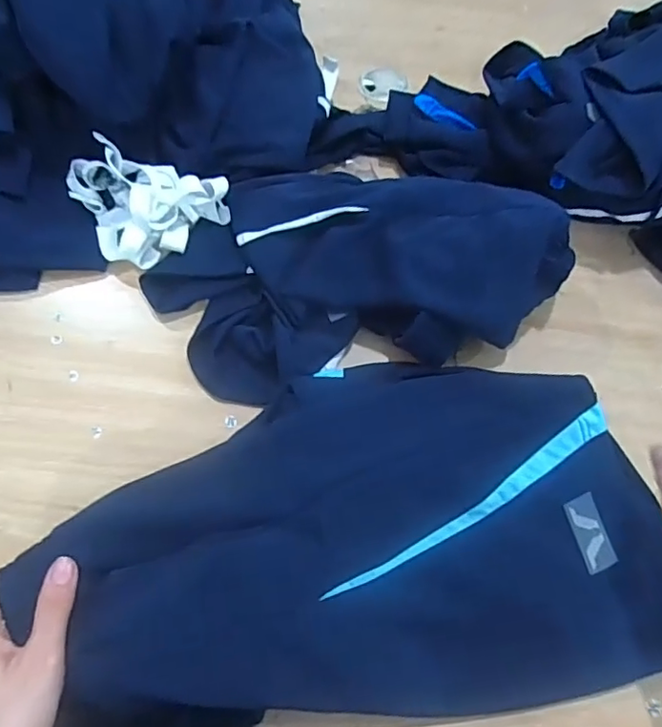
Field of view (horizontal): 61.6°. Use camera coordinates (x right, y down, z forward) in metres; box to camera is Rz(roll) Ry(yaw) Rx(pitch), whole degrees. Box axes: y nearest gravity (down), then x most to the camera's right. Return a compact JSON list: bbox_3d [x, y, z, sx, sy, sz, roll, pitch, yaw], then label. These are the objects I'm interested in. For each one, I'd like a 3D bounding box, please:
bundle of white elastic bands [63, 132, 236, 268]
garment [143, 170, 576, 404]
[{"bbox_3d":[-0.187,-0.156,0.556,0.153,0.059,0.096,10,63,5],"label":"bundle of white elastic bands"},{"bbox_3d":[0.015,-0.105,0.525,0.378,0.080,0.229,-11,64,-7],"label":"garment"}]

